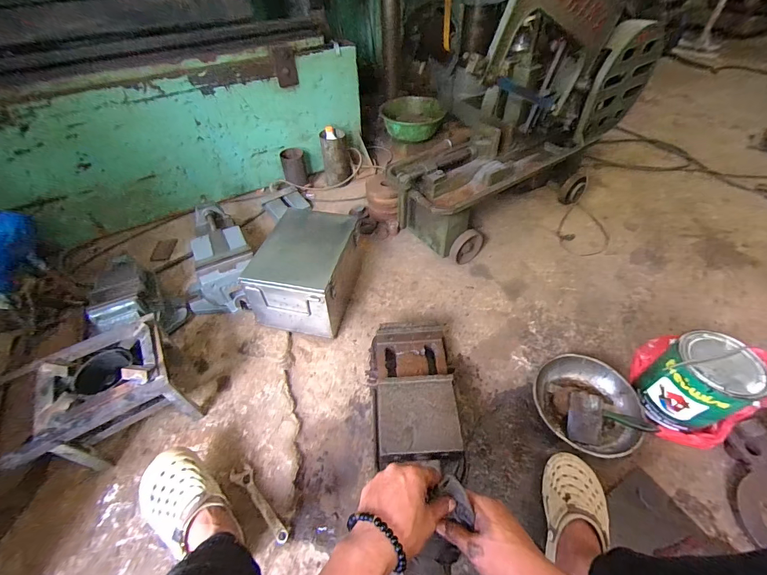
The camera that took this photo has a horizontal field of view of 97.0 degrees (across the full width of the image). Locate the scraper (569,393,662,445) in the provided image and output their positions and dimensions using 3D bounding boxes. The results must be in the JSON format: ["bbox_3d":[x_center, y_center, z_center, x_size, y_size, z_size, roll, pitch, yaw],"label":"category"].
[{"bbox_3d":[0.534,0.316,0.798,0.169,0.057,0.109,15,50,13],"label":"scraper"}]

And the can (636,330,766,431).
[{"bbox_3d":[0.719,0.220,0.780,0.162,0.182,0.157,-15,50,-13],"label":"can"}]

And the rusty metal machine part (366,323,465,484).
[{"bbox_3d":[0.071,0.269,0.854,0.219,0.121,0.348,1,48,0],"label":"rusty metal machine part"}]

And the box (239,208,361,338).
[{"bbox_3d":[-0.240,-0.047,1.059,0.275,0.226,0.325,10,49,9],"label":"box"}]

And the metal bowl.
[{"bbox_3d":[0.505,0.291,0.851,0.241,0.063,0.237,0,48,0],"label":"metal bowl"}]

